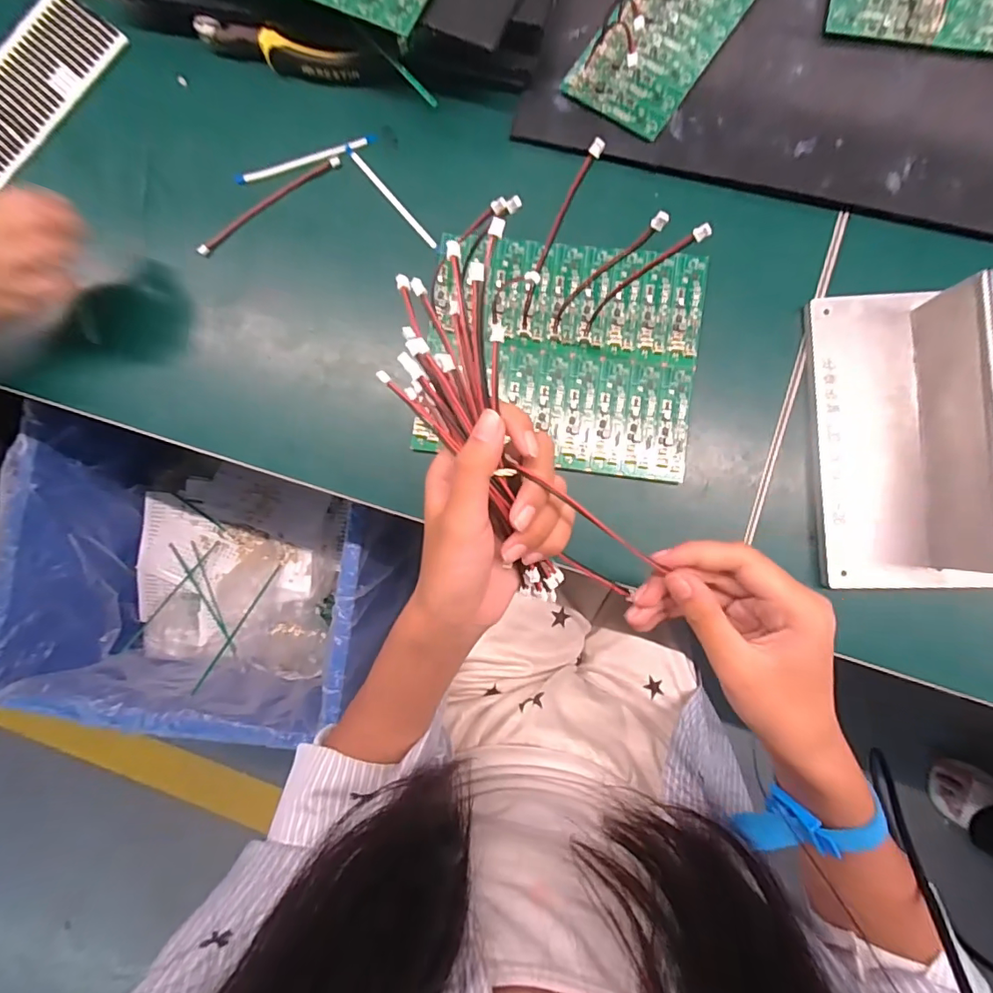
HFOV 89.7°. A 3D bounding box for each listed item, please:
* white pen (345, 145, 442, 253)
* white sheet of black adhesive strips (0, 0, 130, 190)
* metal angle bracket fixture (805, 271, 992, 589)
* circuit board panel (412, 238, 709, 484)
[{"bbox_3d":[-0.082,-0.235,0.394,0.006,0.005,0.112,-41,83,0],"label":"white pen"},{"bbox_3d":[-0.408,-0.344,0.430,0.088,0.010,0.191,37,88,0],"label":"white sheet of black adhesive strips"},{"bbox_3d":[0.291,-0.041,0.320,0.140,0.062,0.201,-1,87,6],"label":"metal angle bracket fixture"},{"bbox_3d":[0.050,-0.105,0.369,0.189,0.011,0.165,8,85,5],"label":"circuit board panel"}]

